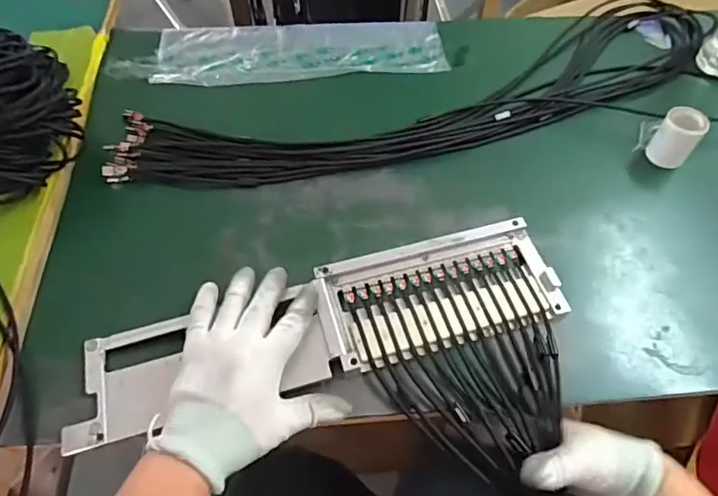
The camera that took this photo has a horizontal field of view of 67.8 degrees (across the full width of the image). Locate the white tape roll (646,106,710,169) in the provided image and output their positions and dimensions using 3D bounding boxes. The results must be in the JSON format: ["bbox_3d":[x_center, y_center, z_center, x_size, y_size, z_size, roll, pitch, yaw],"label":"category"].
[{"bbox_3d":[0.330,-0.115,0.555,0.039,0.050,0.037,1,56,-1],"label":"white tape roll"}]

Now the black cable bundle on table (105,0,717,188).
[{"bbox_3d":[0.087,-0.181,0.616,0.700,0.031,0.191,-9,58,-7],"label":"black cable bundle on table"}]

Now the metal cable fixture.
[{"bbox_3d":[-0.024,0.063,0.445,0.398,0.017,0.100,-15,59,-12],"label":"metal cable fixture"}]

